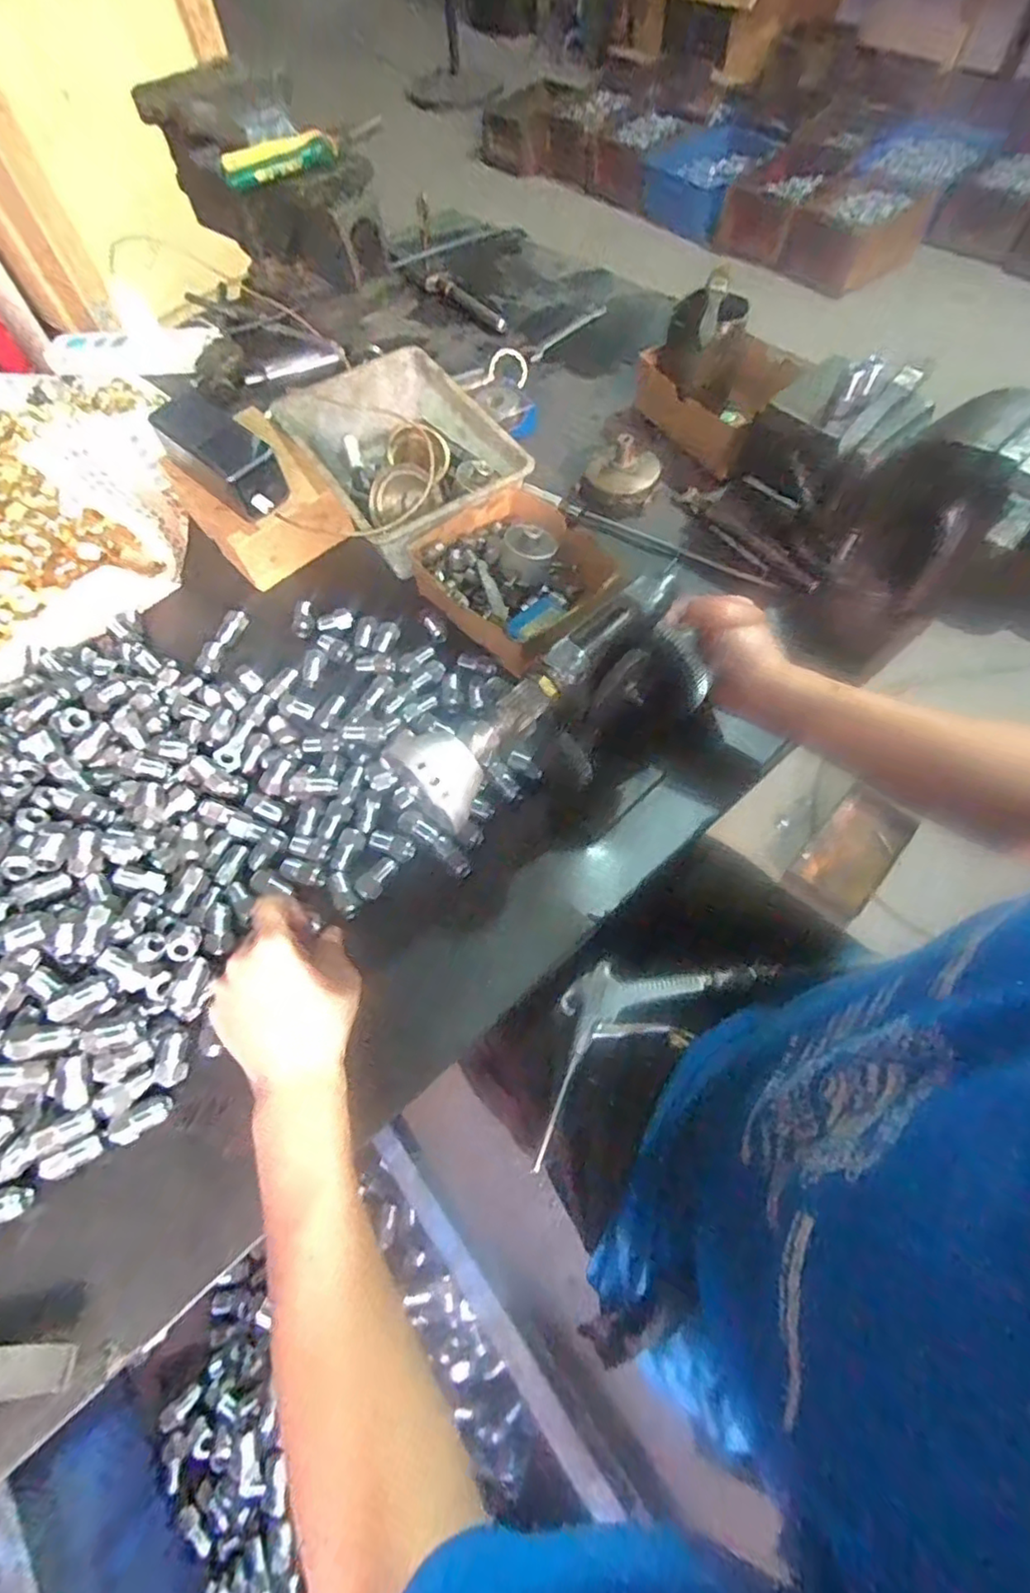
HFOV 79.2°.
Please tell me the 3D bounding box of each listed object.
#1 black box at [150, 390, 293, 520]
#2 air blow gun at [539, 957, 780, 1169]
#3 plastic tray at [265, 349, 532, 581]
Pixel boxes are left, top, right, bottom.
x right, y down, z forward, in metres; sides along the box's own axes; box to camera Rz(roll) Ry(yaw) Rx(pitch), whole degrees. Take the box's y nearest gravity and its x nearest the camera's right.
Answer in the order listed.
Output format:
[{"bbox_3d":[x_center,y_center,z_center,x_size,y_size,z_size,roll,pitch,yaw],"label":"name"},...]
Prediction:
[{"bbox_3d":[-0.270,-0.320,0.582,0.072,0.042,0.143,-41,68,-17],"label":"black box"},{"bbox_3d":[0.095,0.190,0.537,0.243,0.031,0.094,-32,66,-13],"label":"air blow gun"},{"bbox_3d":[-0.119,-0.339,0.635,0.181,0.067,0.247,-32,66,-13],"label":"plastic tray"}]

